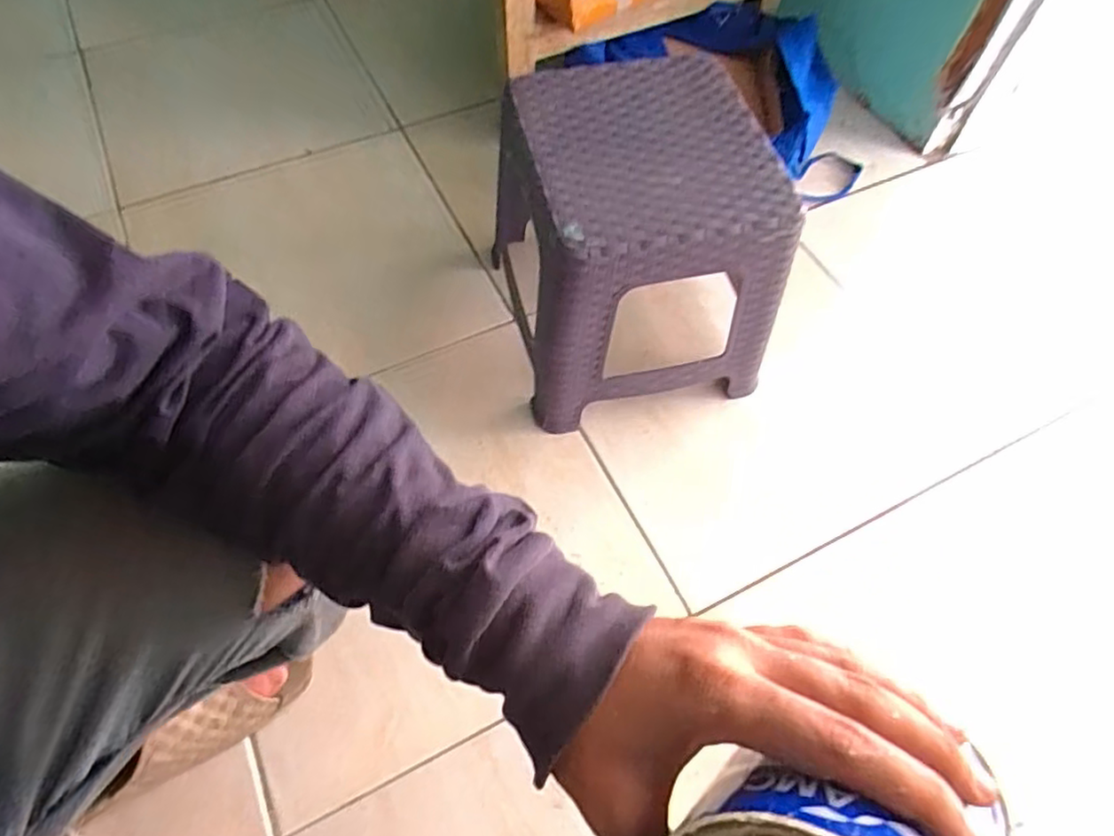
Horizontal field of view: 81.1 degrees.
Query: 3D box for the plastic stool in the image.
[{"bbox_3d":[0.073,-0.182,0.709,0.256,0.265,0.271,-14,58,-4],"label":"plastic stool"}]

